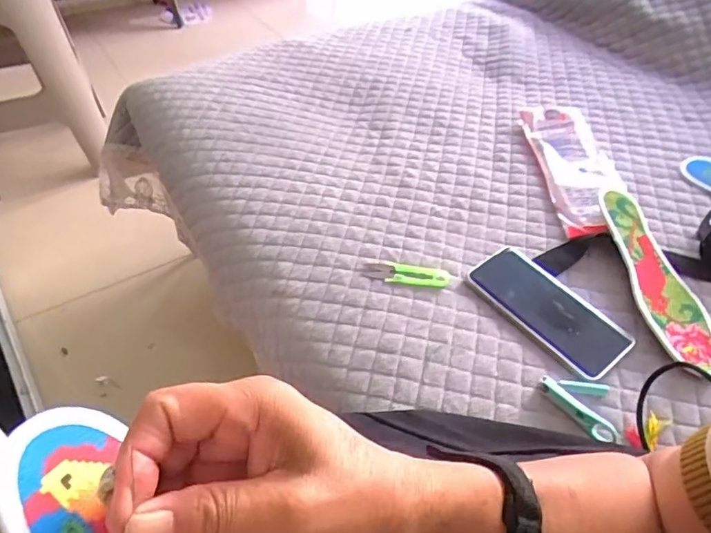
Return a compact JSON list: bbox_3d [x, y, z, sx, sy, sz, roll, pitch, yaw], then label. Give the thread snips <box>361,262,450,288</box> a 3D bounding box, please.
[{"bbox_3d":[0.055,0.008,0.584,0.093,0.004,0.027,6,46,4],"label":"thread snips"}]

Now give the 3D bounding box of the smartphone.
[{"bbox_3d":[0.200,0.041,0.558,0.086,0.011,0.164,-29,53,-26],"label":"smartphone"}]

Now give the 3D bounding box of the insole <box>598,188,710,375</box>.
[{"bbox_3d":[0.328,0.006,0.589,0.077,0.014,0.240,8,50,-12],"label":"insole"}]

